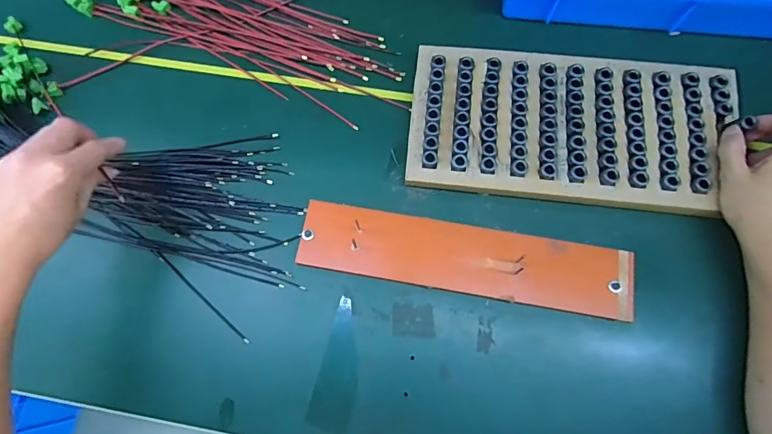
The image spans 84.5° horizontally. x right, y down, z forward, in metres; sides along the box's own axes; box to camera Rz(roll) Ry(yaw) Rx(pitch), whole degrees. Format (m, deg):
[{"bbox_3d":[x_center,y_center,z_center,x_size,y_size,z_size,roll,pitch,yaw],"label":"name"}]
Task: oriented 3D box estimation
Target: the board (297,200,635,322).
[{"bbox_3d":[0.081,0.044,0.450,0.342,0.018,0.070,9,75,4],"label":"board"}]

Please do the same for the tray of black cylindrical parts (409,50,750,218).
[{"bbox_3d":[0.194,-0.102,0.458,0.324,0.022,0.165,7,74,3],"label":"tray of black cylindrical parts"}]

